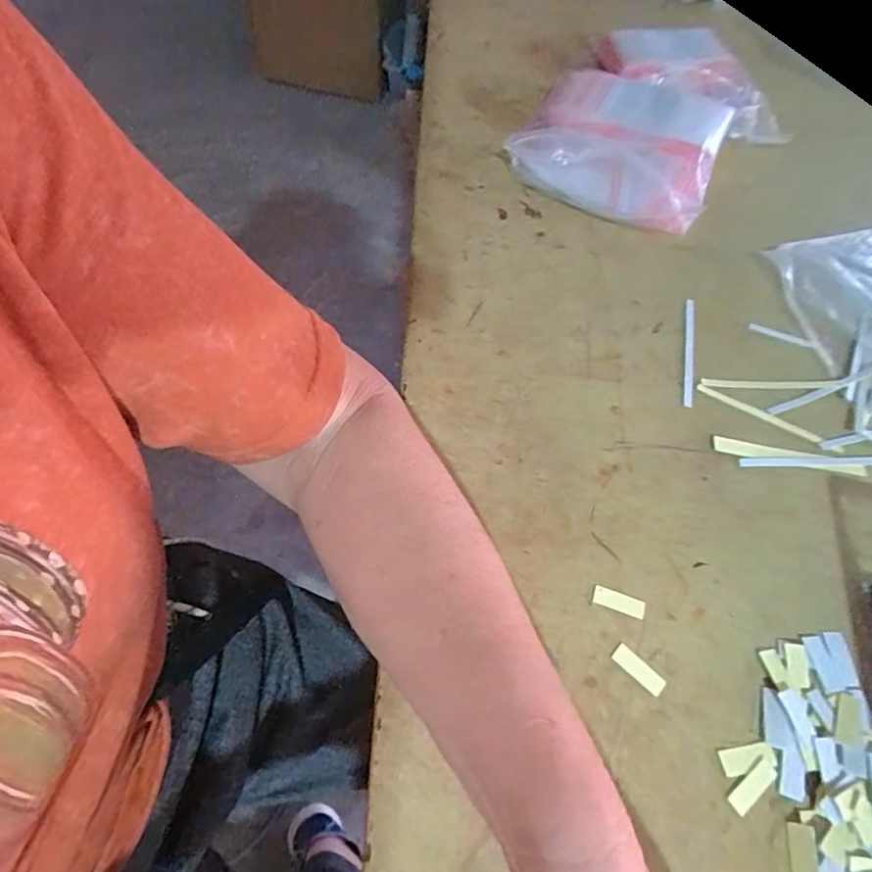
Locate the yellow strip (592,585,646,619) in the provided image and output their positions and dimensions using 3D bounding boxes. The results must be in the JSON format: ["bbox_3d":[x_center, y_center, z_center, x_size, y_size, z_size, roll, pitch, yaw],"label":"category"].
[{"bbox_3d":[0.099,0.089,0.303,0.027,0.004,0.010,18,61,7],"label":"yellow strip"}]

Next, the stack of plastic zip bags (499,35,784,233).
[{"bbox_3d":[0.171,-0.253,0.455,0.176,0.059,0.177,25,62,10],"label":"stack of plastic zip bags"}]

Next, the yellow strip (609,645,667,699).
[{"bbox_3d":[0.104,0.119,0.287,0.028,0.004,0.010,39,65,17],"label":"yellow strip"}]

